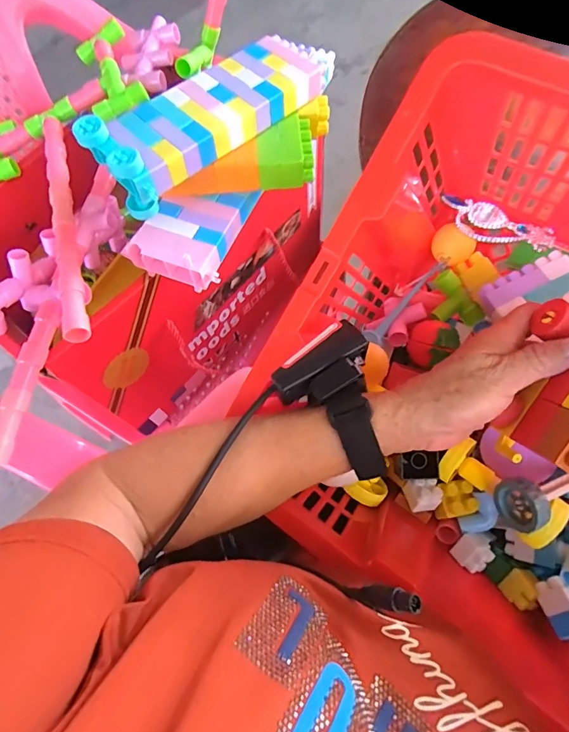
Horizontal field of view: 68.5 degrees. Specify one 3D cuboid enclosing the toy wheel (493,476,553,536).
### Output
[{"bbox_3d":[0.179,0.104,0.313,0.018,0.036,0.038,2,60,-30],"label":"toy wheel"}]

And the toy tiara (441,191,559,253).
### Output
[{"bbox_3d":[0.191,-0.128,0.383,0.101,0.019,0.038,21,70,9],"label":"toy tiara"}]

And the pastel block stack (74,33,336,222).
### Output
[{"bbox_3d":[-0.058,-0.213,0.345,0.209,0.039,0.071,-41,73,-14],"label":"pastel block stack"}]

